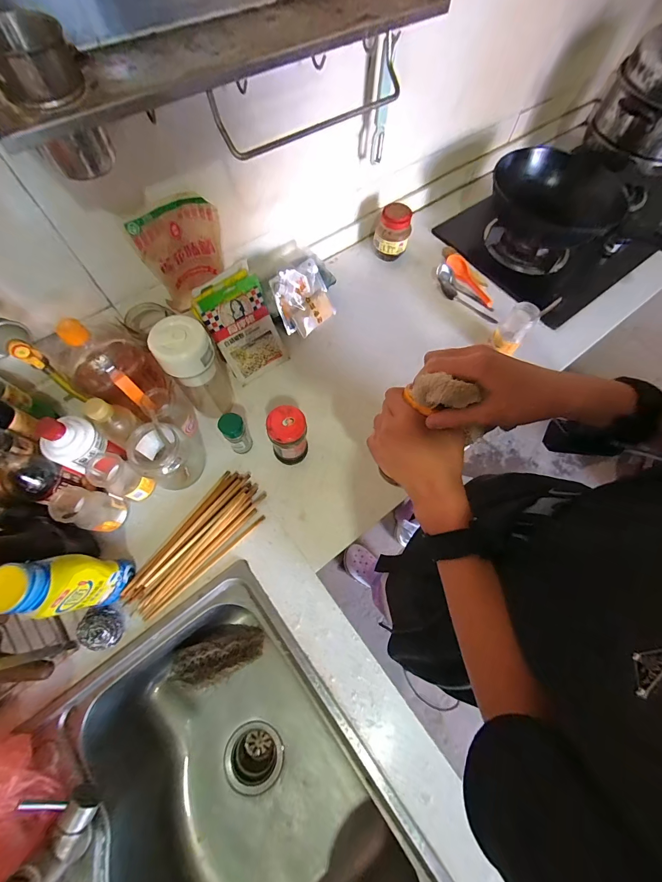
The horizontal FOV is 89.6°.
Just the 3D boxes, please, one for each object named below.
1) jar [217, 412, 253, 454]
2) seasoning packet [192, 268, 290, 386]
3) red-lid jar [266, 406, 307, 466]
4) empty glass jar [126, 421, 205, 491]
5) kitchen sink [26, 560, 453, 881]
[{"bbox_3d":[-0.174,-0.012,0.615,0.040,0.106,0.039,1,69,-2],"label":"jar"},{"bbox_3d":[-0.176,-0.231,0.687,0.136,0.192,0.019,-40,37,-15],"label":"seasoning packet"},{"bbox_3d":[-0.076,-0.004,0.605,0.064,0.136,0.063,1,69,-2],"label":"red-lid jar"},{"bbox_3d":[-0.290,0.021,0.591,0.098,0.124,0.095,1,69,-2],"label":"empty glass jar"},{"bbox_3d":[-0.153,0.594,0.566,0.437,0.240,0.593,-35,75,-14],"label":"kitchen sink"}]

